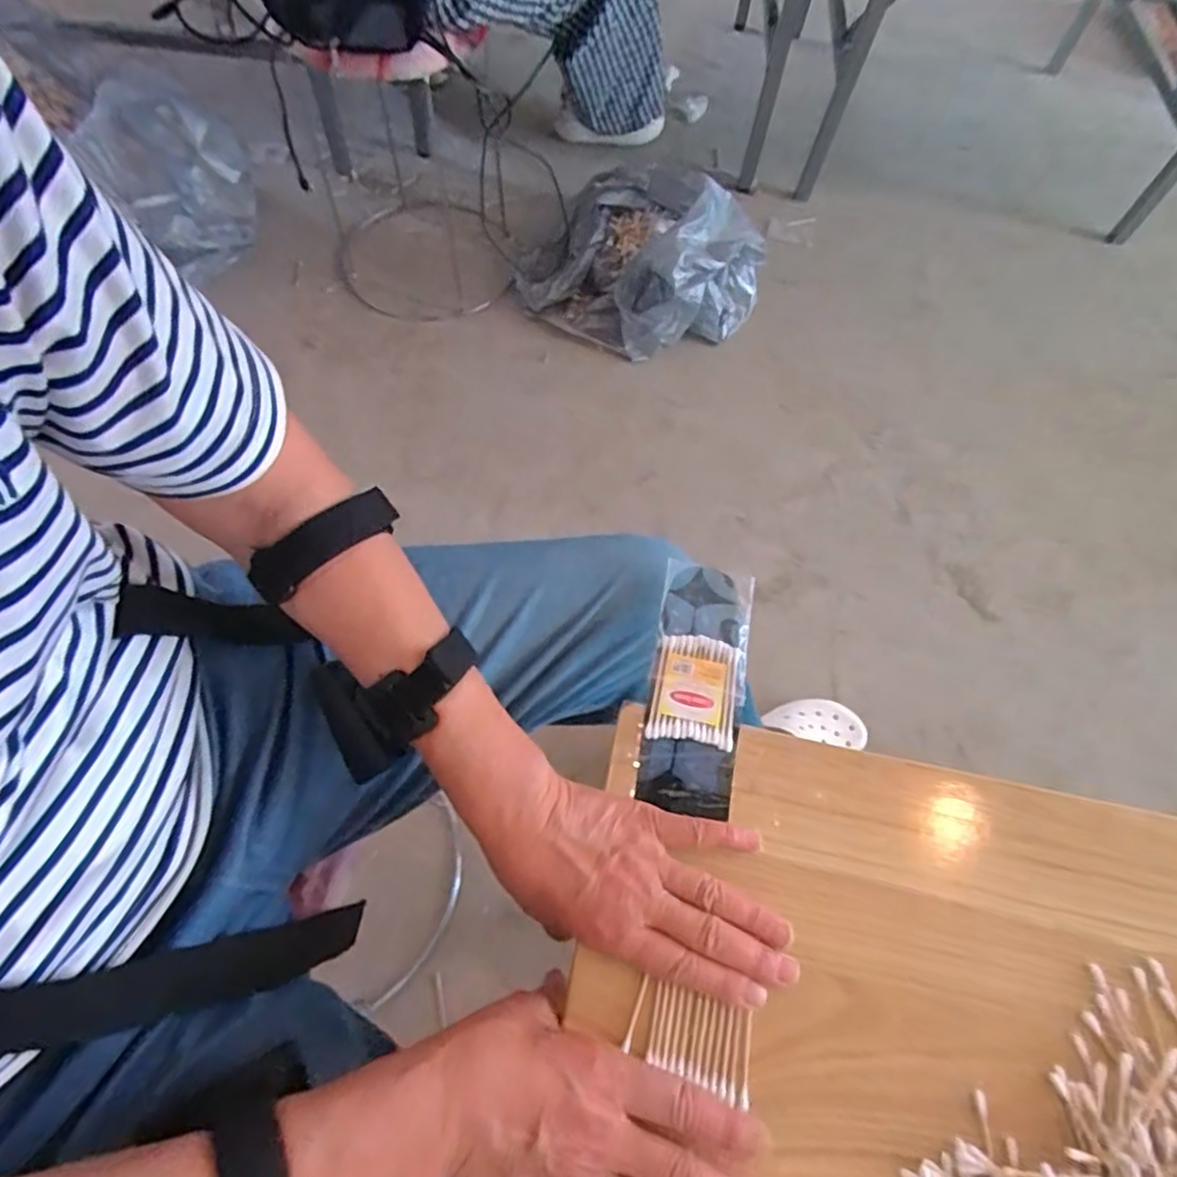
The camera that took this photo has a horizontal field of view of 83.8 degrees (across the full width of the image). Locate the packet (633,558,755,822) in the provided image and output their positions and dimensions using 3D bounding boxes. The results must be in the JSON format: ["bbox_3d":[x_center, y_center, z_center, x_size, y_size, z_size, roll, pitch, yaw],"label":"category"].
[{"bbox_3d":[0.075,0.062,0.446,0.062,0.011,0.171,10,62,3],"label":"packet"}]

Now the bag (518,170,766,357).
[{"bbox_3d":[0.108,-0.626,1.261,0.417,0.191,0.331,25,64,10],"label":"bag"}]

